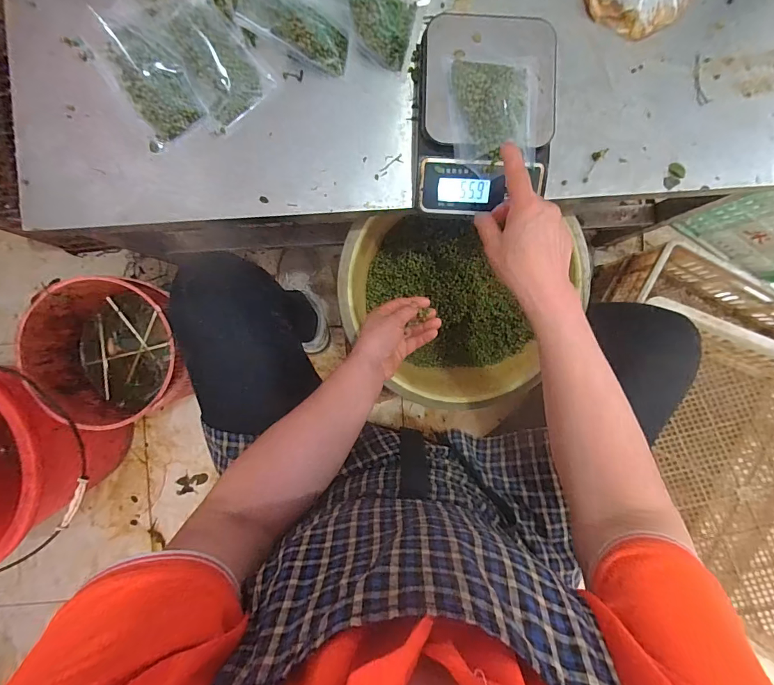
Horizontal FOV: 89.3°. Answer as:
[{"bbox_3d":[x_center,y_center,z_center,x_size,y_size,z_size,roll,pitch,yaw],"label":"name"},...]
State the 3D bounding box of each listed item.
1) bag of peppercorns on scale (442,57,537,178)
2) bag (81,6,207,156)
[{"bbox_3d":[0.113,-0.250,0.419,0.096,0.055,0.128,3,91,-2],"label":"bag of peppercorns on scale"},{"bbox_3d":[-0.274,-0.301,0.449,0.085,0.046,0.127,-30,92,-1],"label":"bag"}]

